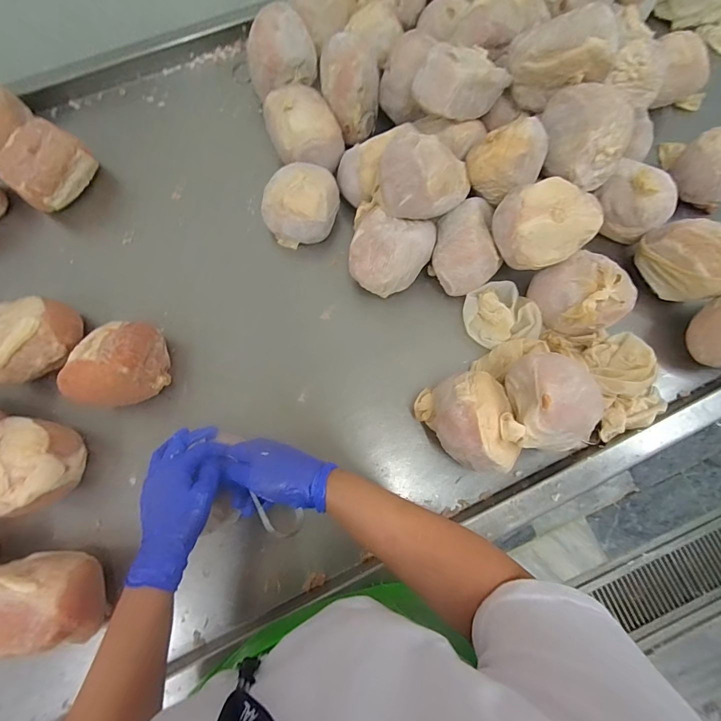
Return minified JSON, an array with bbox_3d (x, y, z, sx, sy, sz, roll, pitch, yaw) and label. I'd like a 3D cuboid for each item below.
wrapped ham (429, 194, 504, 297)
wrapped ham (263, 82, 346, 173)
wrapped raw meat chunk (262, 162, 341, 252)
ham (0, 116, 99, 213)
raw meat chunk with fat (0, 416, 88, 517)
[{"bbox_3d":[0.162,-0.178,0.590,0.101,0.075,0.129,-8,74,-2],"label":"wrapped ham"},{"bbox_3d":[-0.095,-0.386,0.645,0.115,0.102,0.131,-21,75,-6],"label":"wrapped ham"},{"bbox_3d":[-0.099,-0.261,0.631,0.119,0.085,0.113,3,74,1],"label":"wrapped raw meat chunk"},{"bbox_3d":[-0.530,-0.326,0.641,0.113,0.085,0.129,37,78,10],"label":"ham"},{"bbox_3d":[-0.445,0.140,0.511,0.090,0.077,0.123,-9,74,-2],"label":"raw meat chunk with fat"}]

